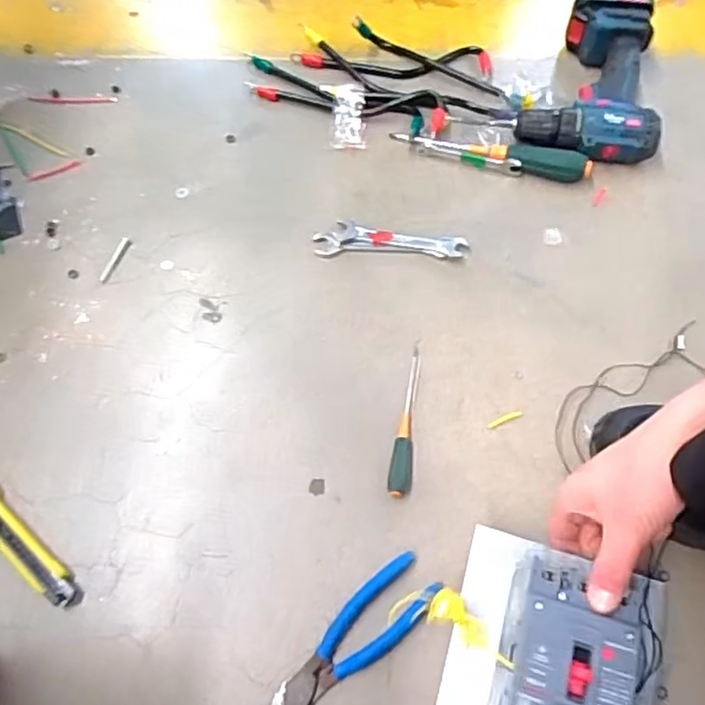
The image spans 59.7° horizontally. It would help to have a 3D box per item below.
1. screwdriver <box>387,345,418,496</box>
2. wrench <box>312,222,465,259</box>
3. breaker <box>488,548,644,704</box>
[{"bbox_3d":[0.049,0.059,0.584,0.020,0.016,0.155,4,65,5],"label":"screwdriver"},{"bbox_3d":[0.042,-0.121,0.669,0.163,0.010,0.037,4,65,4],"label":"wrench"},{"bbox_3d":[0.141,0.215,0.418,0.088,0.064,0.137,14,66,9],"label":"breaker"}]

